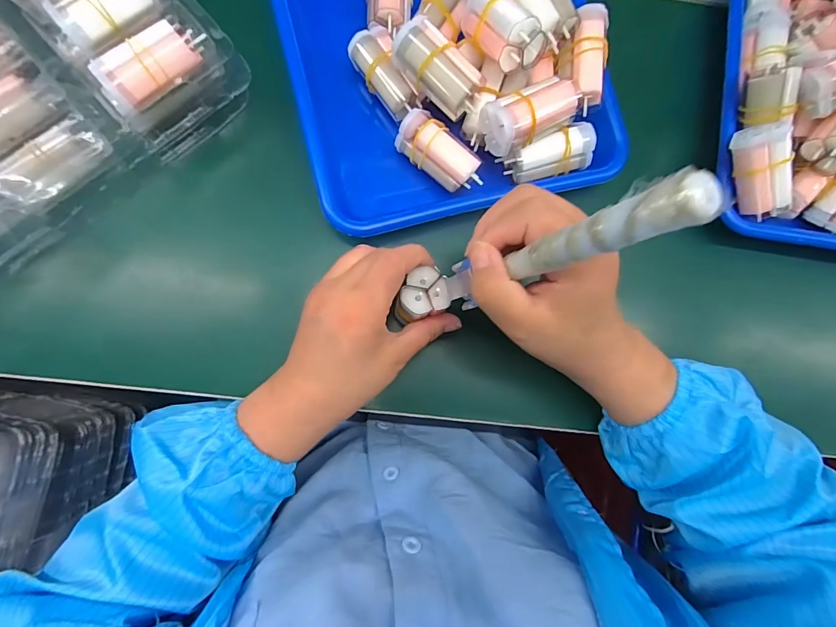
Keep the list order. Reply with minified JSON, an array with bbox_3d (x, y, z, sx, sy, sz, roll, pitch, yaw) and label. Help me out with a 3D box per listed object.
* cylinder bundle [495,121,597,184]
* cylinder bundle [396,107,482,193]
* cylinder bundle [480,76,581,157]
[{"bbox_3d":[0.104,-0.124,0.317,0.068,0.027,0.028,-15,84,-6],"label":"cylinder bundle"},{"bbox_3d":[0.017,-0.124,0.309,0.070,0.022,0.030,37,82,1],"label":"cylinder bundle"},{"bbox_3d":[0.082,-0.146,0.289,0.068,0.035,0.033,-30,86,-7],"label":"cylinder bundle"}]

